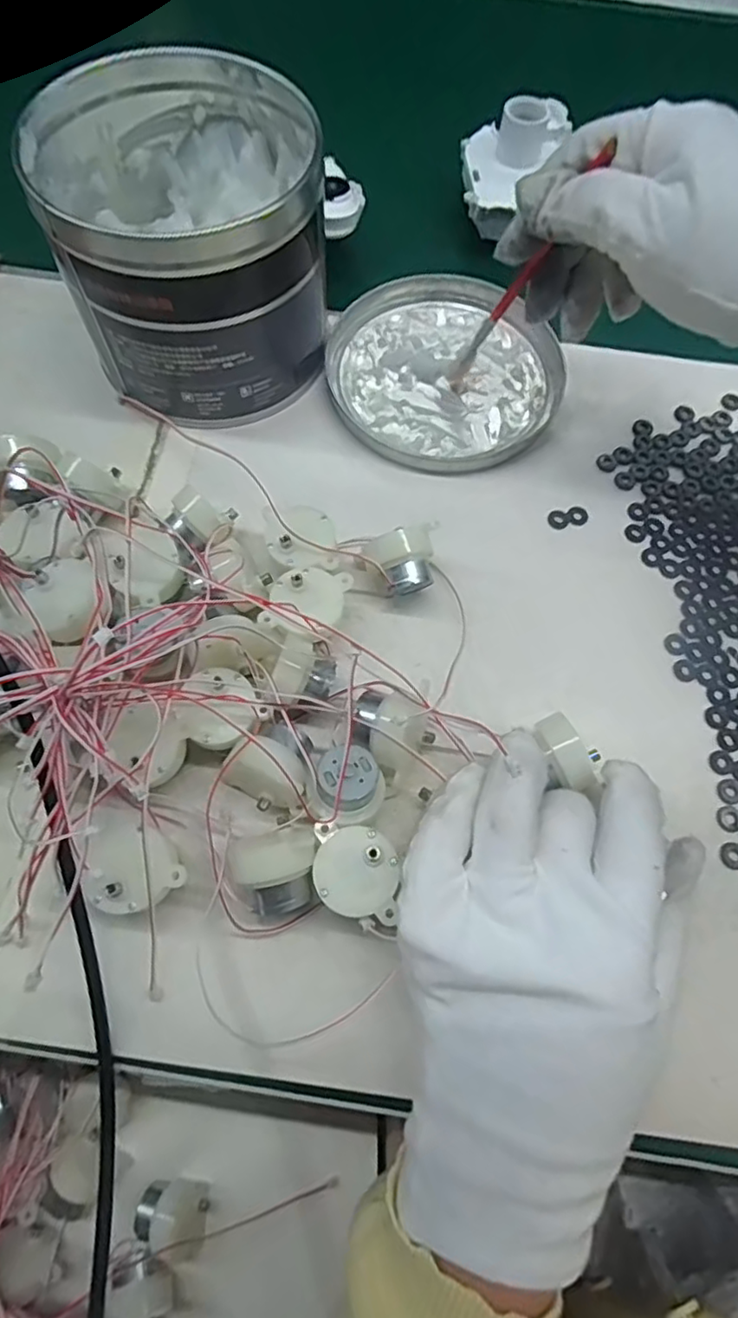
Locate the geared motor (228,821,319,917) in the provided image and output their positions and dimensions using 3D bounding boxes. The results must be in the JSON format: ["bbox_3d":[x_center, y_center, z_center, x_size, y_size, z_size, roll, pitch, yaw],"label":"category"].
[{"bbox_3d":[-0.034,0.083,0.243,0.032,0.024,0.032,-18,69,-9],"label":"geared motor"}]

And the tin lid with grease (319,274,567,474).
[{"bbox_3d":[0.042,-0.164,0.347,0.128,0.014,0.124,0,67,-1],"label":"tin lid with grease"}]

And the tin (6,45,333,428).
[{"bbox_3d":[-0.086,-0.204,0.309,0.123,0.104,0.129,0,67,-1],"label":"tin"}]

